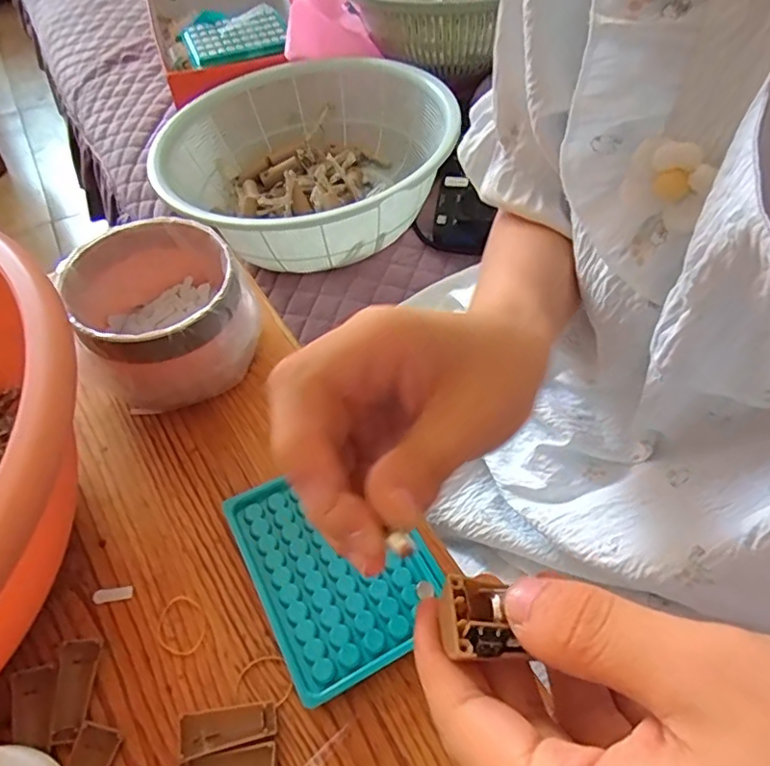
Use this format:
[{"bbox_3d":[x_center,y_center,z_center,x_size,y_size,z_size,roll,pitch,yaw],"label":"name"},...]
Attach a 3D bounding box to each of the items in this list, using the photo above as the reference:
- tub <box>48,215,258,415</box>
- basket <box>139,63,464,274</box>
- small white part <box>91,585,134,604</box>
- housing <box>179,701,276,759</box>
[{"bbox_3d":[-0.160,-0.049,0.421,0.114,0.082,0.113,-1,53,1],"label":"tub"},{"bbox_3d":[-0.078,-0.250,0.653,0.280,0.113,0.314,-22,55,-14],"label":"basket"},{"bbox_3d":[-0.165,0.128,0.349,0.024,0.004,0.008,-9,53,-5],"label":"small white part"},{"bbox_3d":[-0.082,0.180,0.302,0.047,0.011,0.018,-10,53,-6],"label":"housing"}]

